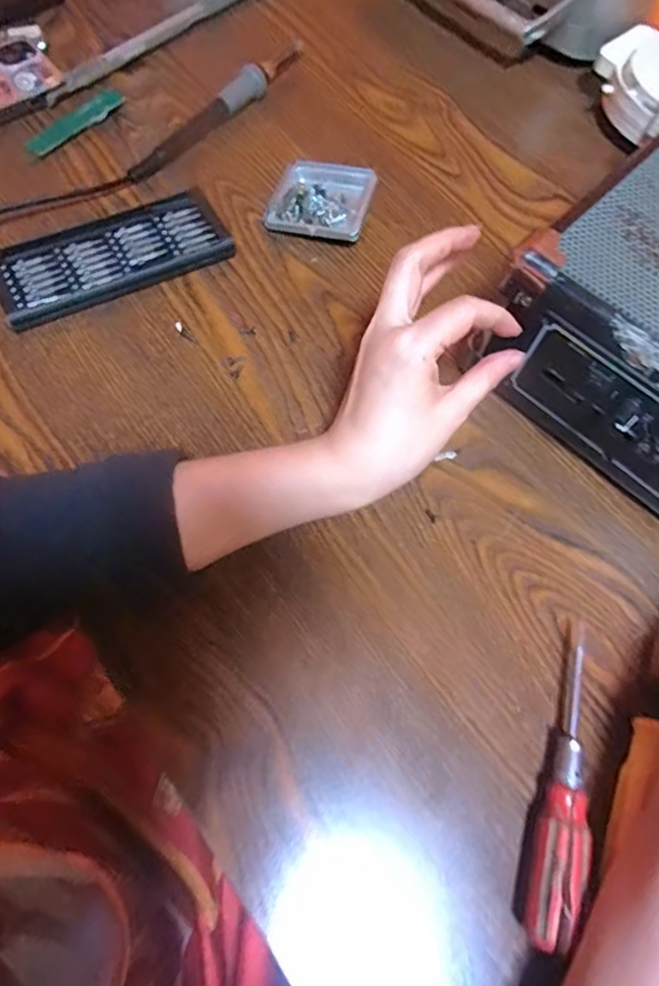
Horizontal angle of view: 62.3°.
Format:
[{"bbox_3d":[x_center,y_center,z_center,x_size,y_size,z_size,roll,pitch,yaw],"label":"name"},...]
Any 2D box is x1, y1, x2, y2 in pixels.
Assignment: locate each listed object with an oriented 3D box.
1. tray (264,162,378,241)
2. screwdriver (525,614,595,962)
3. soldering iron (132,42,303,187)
[{"bbox_3d":[-0.005,-0.220,0.412,0.070,0.016,0.075,14,66,1],"label":"tray"},{"bbox_3d":[0.114,0.137,0.262,0.021,0.026,0.132,19,66,4],"label":"screwdriver"},{"bbox_3d":[-0.087,-0.304,0.429,0.017,0.016,0.187,40,69,12],"label":"soldering iron"}]

